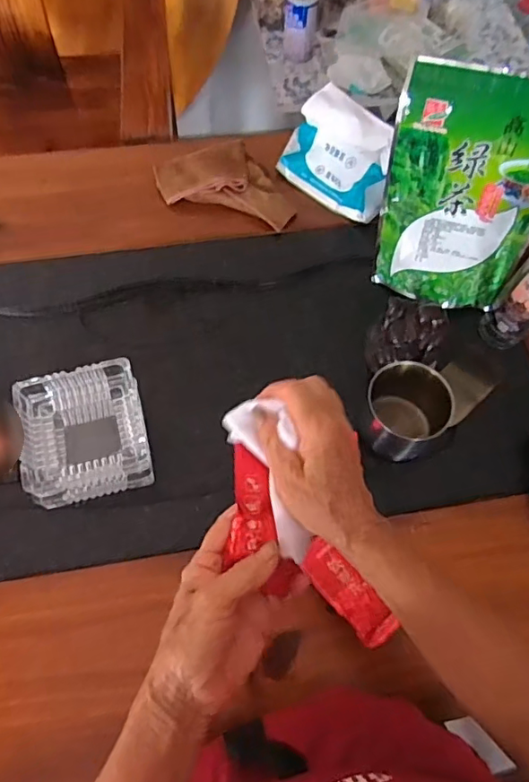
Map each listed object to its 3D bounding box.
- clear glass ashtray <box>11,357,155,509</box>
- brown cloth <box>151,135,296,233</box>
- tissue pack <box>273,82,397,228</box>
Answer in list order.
[{"bbox_3d":[-0.190,0.046,0.585,0.127,0.063,0.128,-11,66,-8],"label":"clear glass ashtray"},{"bbox_3d":[-0.056,-0.269,0.742,0.143,0.025,0.153,-28,82,-9],"label":"brown cloth"},{"bbox_3d":[0.103,-0.312,0.720,0.161,0.105,0.069,40,69,15],"label":"tissue pack"}]

